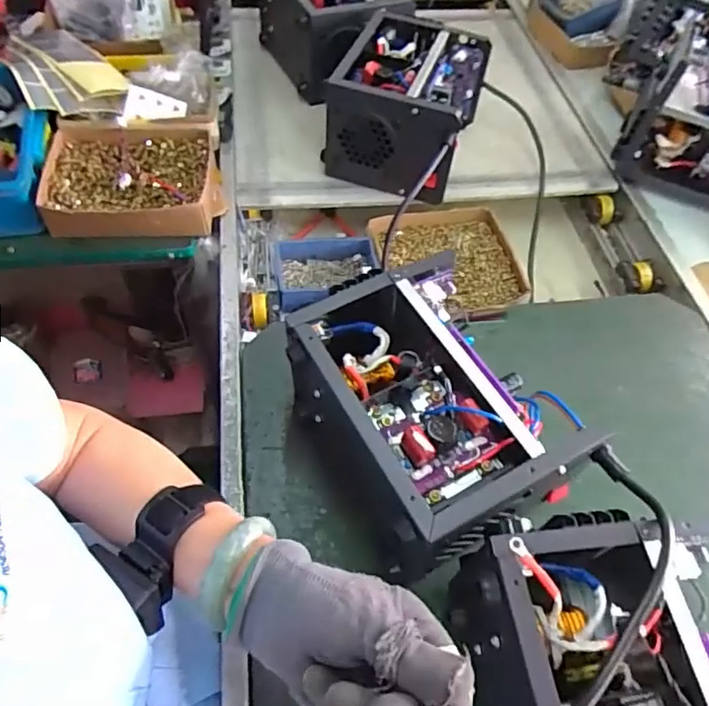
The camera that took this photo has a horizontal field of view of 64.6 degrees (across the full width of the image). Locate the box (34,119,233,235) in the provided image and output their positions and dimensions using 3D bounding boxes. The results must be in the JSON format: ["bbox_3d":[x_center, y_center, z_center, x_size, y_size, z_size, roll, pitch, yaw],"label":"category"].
[{"bbox_3d":[-0.306,-0.239,0.777,0.221,0.054,0.183,-3,56,-7],"label":"box"}]

